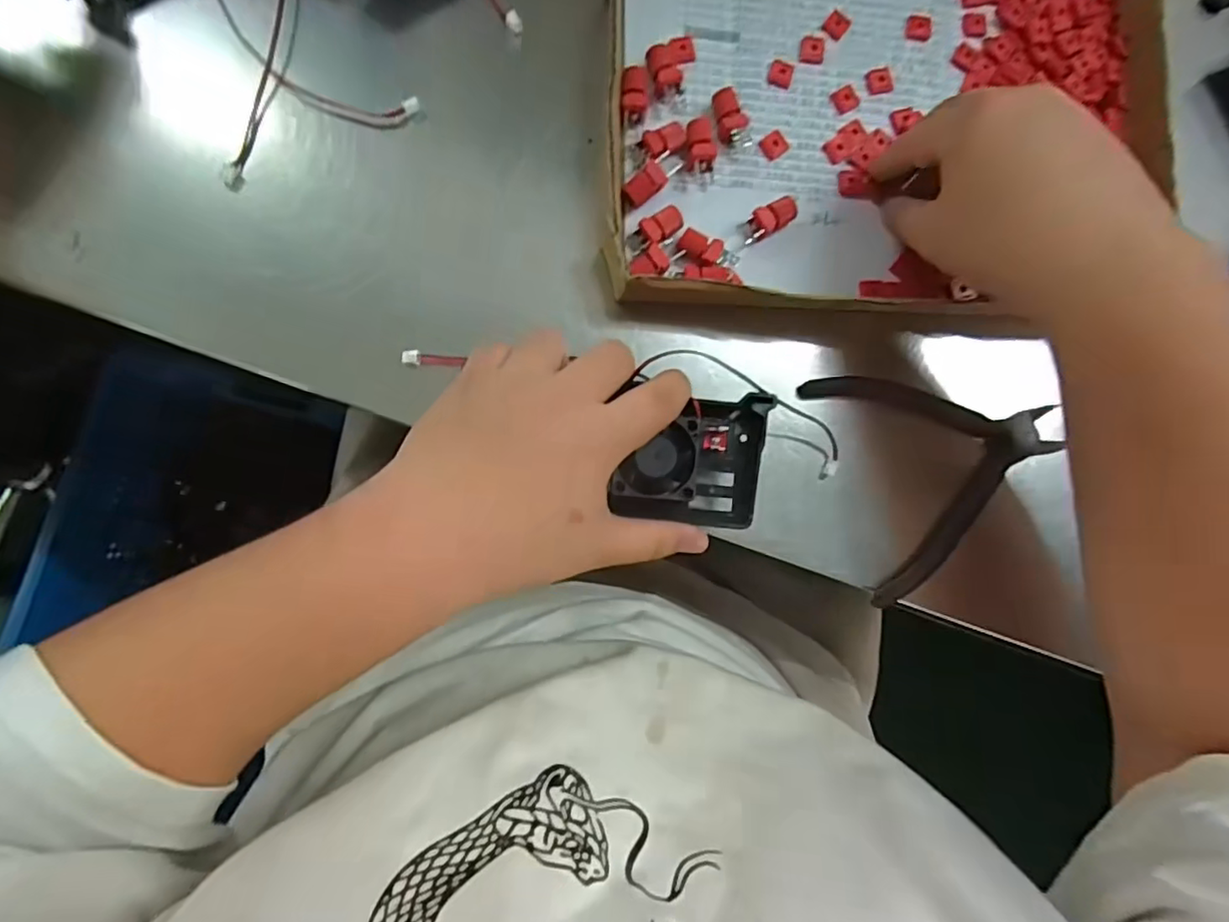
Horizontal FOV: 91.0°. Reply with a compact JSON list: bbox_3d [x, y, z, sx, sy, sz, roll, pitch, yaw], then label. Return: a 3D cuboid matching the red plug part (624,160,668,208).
[{"bbox_3d":[0.016,-0.148,0.322,0.023,0.009,0.013,-41,90,-8],"label":"red plug part"}]

